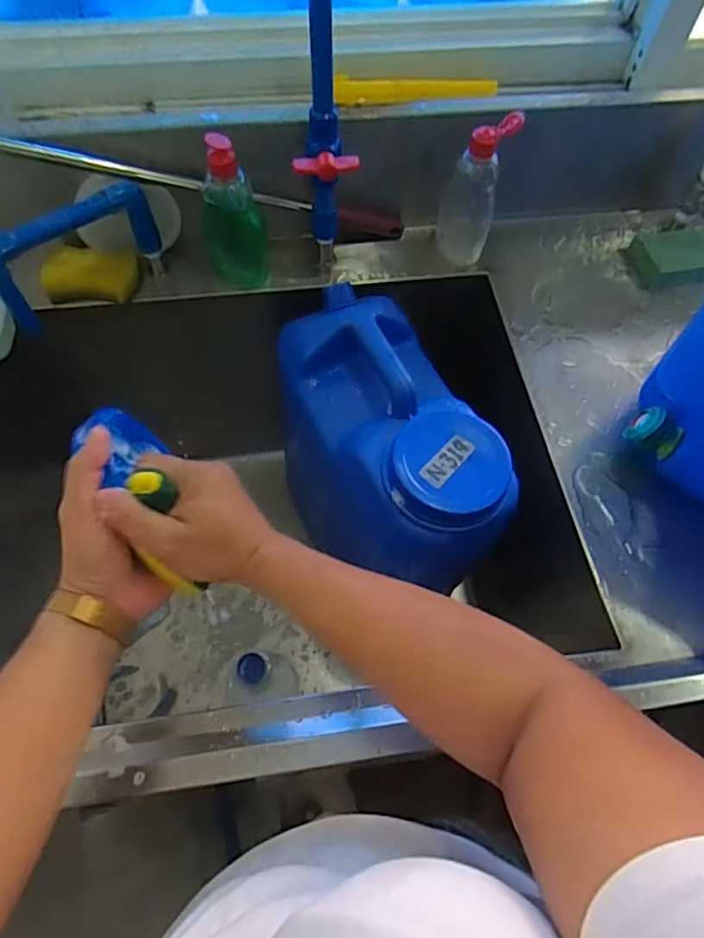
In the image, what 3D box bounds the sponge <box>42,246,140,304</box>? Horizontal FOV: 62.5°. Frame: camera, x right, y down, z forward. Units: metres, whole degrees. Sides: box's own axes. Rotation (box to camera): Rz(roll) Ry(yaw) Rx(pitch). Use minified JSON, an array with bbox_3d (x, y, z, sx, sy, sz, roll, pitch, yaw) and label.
[{"bbox_3d":[-0.302,-0.227,0.674,0.097,0.029,0.066,4,63,0],"label":"sponge"}]

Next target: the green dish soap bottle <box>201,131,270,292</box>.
[{"bbox_3d":[-0.134,-0.286,0.644,0.070,0.174,0.060,-12,64,-8],"label":"green dish soap bottle"}]

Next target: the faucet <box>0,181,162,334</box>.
[{"bbox_3d":[-0.294,-0.229,0.622,0.180,0.121,0.025,-36,70,-18],"label":"faucet"}]

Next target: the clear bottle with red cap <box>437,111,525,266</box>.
[{"bbox_3d":[0.138,-0.311,0.663,0.062,0.165,0.043,4,63,0],"label":"clear bottle with red cap"}]

